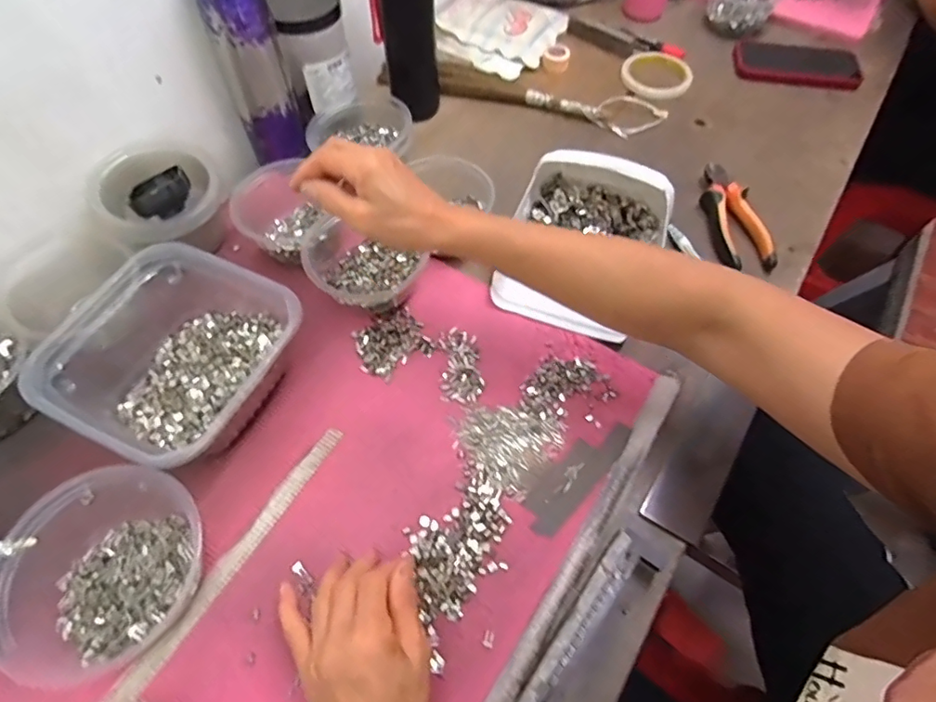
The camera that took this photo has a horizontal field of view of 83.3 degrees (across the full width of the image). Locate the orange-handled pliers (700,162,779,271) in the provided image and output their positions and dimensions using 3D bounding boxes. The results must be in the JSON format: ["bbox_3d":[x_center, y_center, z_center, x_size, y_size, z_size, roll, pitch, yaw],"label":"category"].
[{"bbox_3d":[0.296,-0.153,0.599,0.053,0.033,0.145,-7,60,-4],"label":"orange-handled pliers"}]

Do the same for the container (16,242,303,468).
[{"bbox_3d":[-0.252,0.007,0.456,0.168,0.076,0.168,22,62,13],"label":"container"}]

